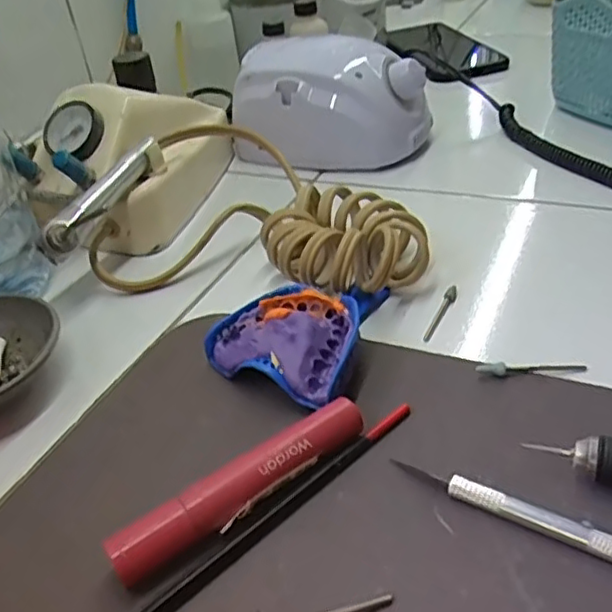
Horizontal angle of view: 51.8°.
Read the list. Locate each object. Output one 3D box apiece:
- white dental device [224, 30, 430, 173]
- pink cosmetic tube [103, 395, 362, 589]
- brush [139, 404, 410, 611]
[{"bbox_3d":[0.020,-0.161,0.497,0.137,0.076,0.095,15,42,29],"label":"white dental device"},{"bbox_3d":[-0.023,0.068,0.236,0.105,0.020,0.015,-29,40,-25],"label":"pink cosmetic tube"},{"bbox_3d":[-0.022,0.083,0.227,0.170,0.006,0.007,-31,41,-28],"label":"brush"}]

